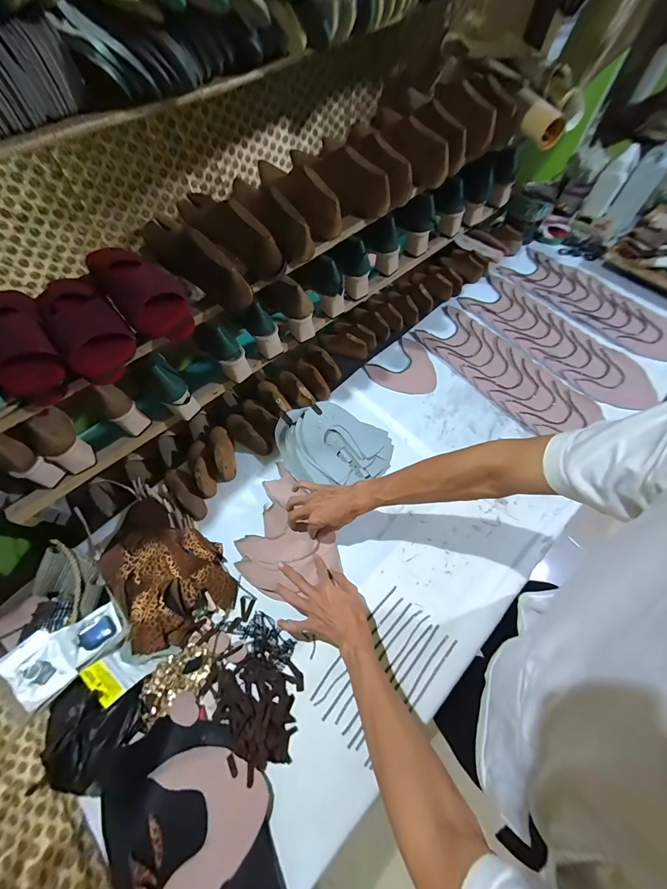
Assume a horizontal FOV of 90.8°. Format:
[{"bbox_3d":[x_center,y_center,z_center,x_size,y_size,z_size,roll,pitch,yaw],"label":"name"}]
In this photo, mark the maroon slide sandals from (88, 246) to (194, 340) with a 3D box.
[{"bbox_3d":[-0.322,-0.264,0.523,0.100,0.072,0.242,-38,69,-14],"label":"maroon slide sandals"}]

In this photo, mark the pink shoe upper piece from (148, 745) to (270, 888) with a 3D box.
[{"bbox_3d":[-0.175,0.536,0.477,0.152,0.023,0.155,-17,65,-6],"label":"pink shoe upper piece"}]

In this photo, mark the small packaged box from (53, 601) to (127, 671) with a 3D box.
[{"bbox_3d":[-0.421,0.339,0.578,0.093,0.024,0.076,-33,68,-12],"label":"small packaged box"}]

